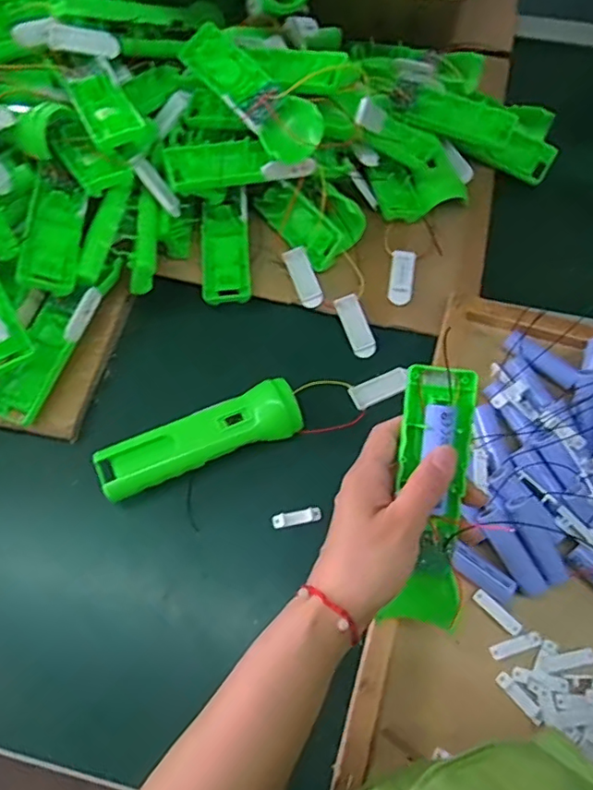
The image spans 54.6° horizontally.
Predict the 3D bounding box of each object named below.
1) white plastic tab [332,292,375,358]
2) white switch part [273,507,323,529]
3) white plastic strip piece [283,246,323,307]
[{"bbox_3d":[0.054,-0.062,0.517,0.021,0.005,0.059,-24,80,13],"label":"white plastic tab"},{"bbox_3d":[0.000,0.096,0.451,0.038,0.006,0.011,-9,64,-3],"label":"white switch part"},{"bbox_3d":[0.007,-0.108,0.527,0.021,0.011,0.056,-21,84,-8],"label":"white plastic strip piece"}]

